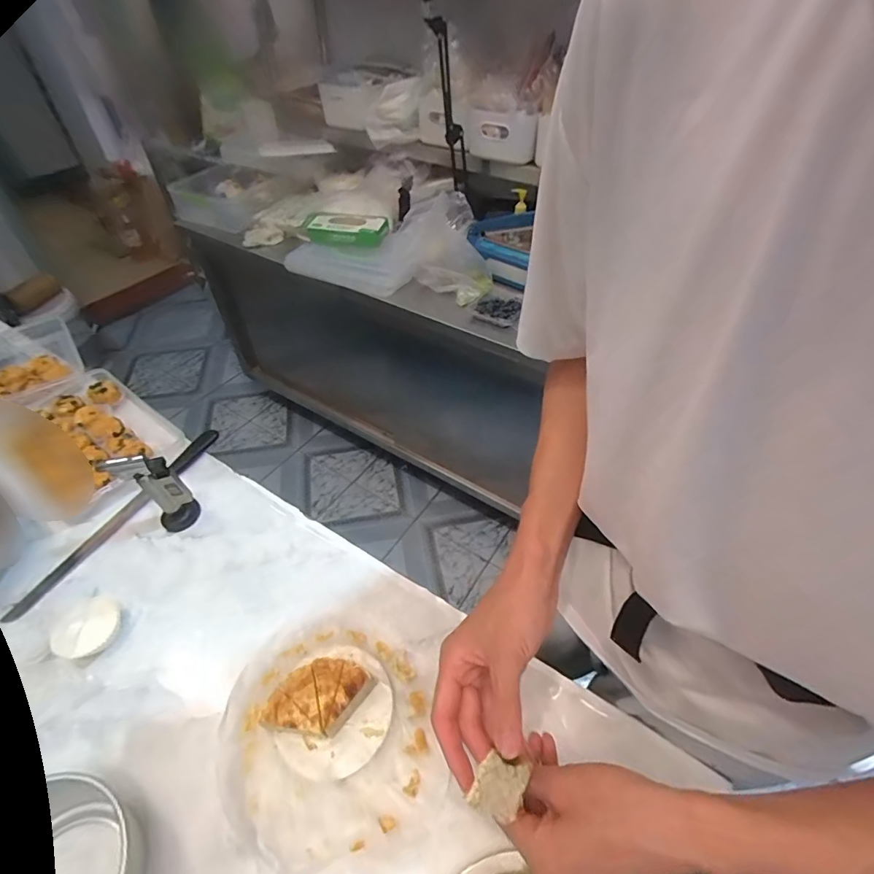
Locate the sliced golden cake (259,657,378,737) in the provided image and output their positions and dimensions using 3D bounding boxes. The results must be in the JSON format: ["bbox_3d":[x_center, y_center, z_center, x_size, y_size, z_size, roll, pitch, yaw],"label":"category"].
[{"bbox_3d":[-0.133,0.295,0.508,0.081,0.041,0.103,27,52,22],"label":"sliced golden cake"}]

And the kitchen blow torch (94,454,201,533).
[{"bbox_3d":[-0.399,0.074,0.640,0.069,0.141,0.050,12,48,10],"label":"kitchen blow torch"}]

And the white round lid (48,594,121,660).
[{"bbox_3d":[-0.424,0.229,0.546,0.067,0.010,0.066,16,47,-18],"label":"white round lid"}]

